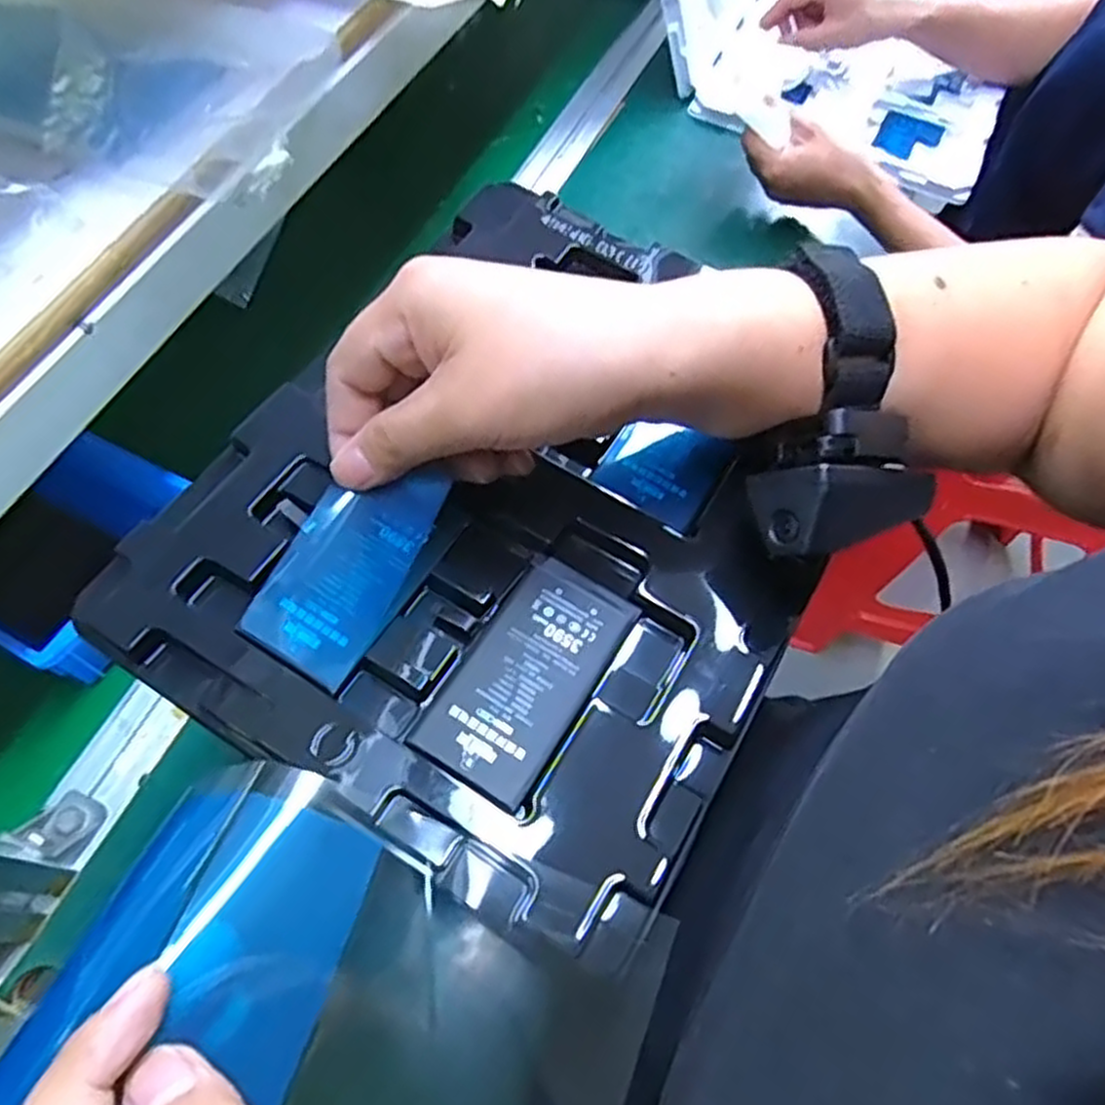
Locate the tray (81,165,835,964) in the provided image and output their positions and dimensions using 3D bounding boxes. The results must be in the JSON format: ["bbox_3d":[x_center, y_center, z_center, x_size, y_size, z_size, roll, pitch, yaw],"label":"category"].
[{"bbox_3d":[-0.005,-0.021,0.306,0.222,0.035,0.272,27,65,11],"label":"tray"}]

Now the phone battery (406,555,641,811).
[{"bbox_3d":[-0.008,0.042,0.271,0.043,0.007,0.085,30,65,12],"label":"phone battery"}]

